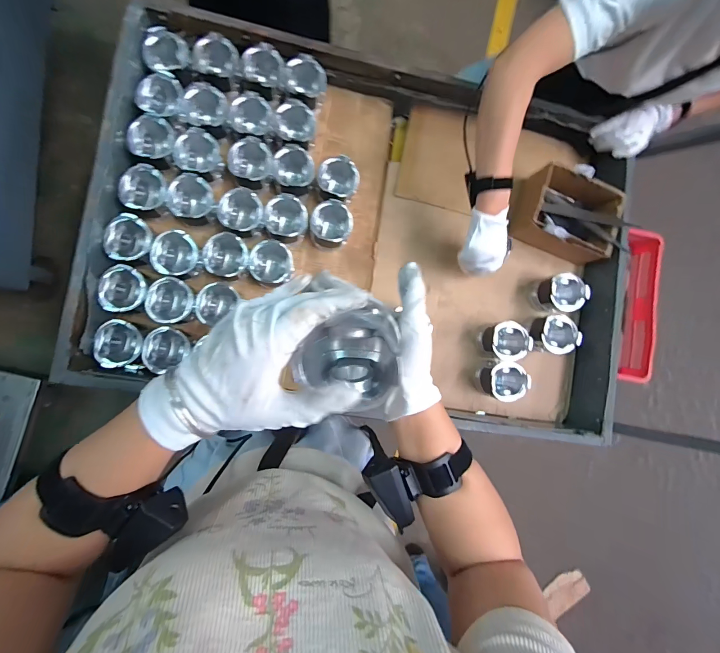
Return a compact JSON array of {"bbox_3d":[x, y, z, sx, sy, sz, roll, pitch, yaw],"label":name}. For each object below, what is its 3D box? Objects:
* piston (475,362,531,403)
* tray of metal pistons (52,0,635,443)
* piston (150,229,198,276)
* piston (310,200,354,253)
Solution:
[{"bbox_3d":[0.315,0.121,0.797,0.092,0.078,0.085,9,85,-8],"label":"piston"},{"bbox_3d":[0.050,-0.183,0.771,1.096,0.106,0.729,8,86,-9],"label":"tray of metal pistons"},{"bbox_3d":[-0.359,-0.139,0.699,0.087,0.065,0.083,1,87,-9],"label":"piston"},{"bbox_3d":[-0.061,-0.212,0.750,0.081,0.090,0.083,1,87,-9],"label":"piston"}]

